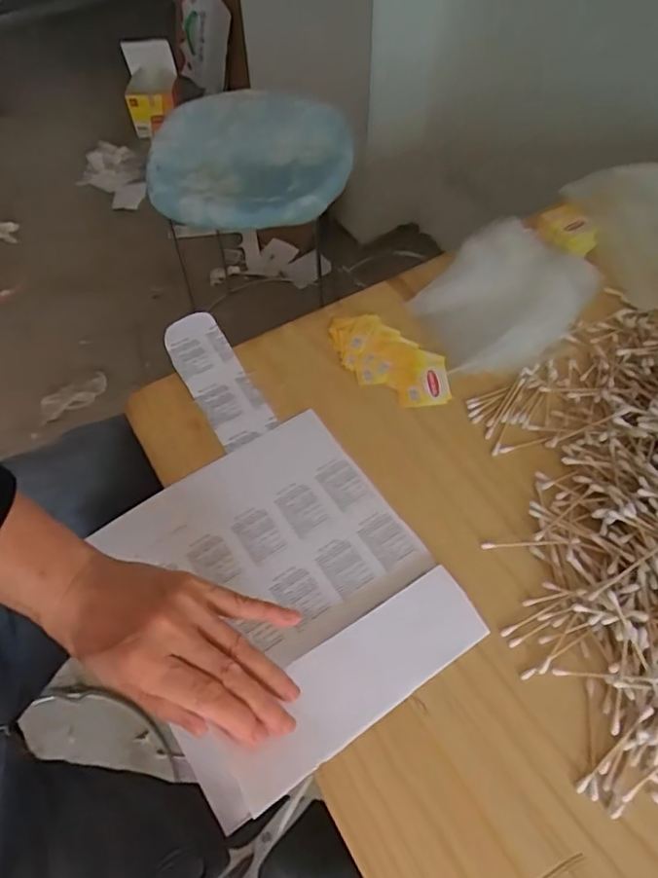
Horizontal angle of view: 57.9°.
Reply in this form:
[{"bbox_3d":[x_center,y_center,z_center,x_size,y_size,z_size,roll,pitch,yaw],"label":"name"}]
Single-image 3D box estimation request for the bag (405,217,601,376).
[{"bbox_3d":[0.161,-0.131,0.563,0.161,0.034,0.128,-39,66,-20],"label":"bag"}]

